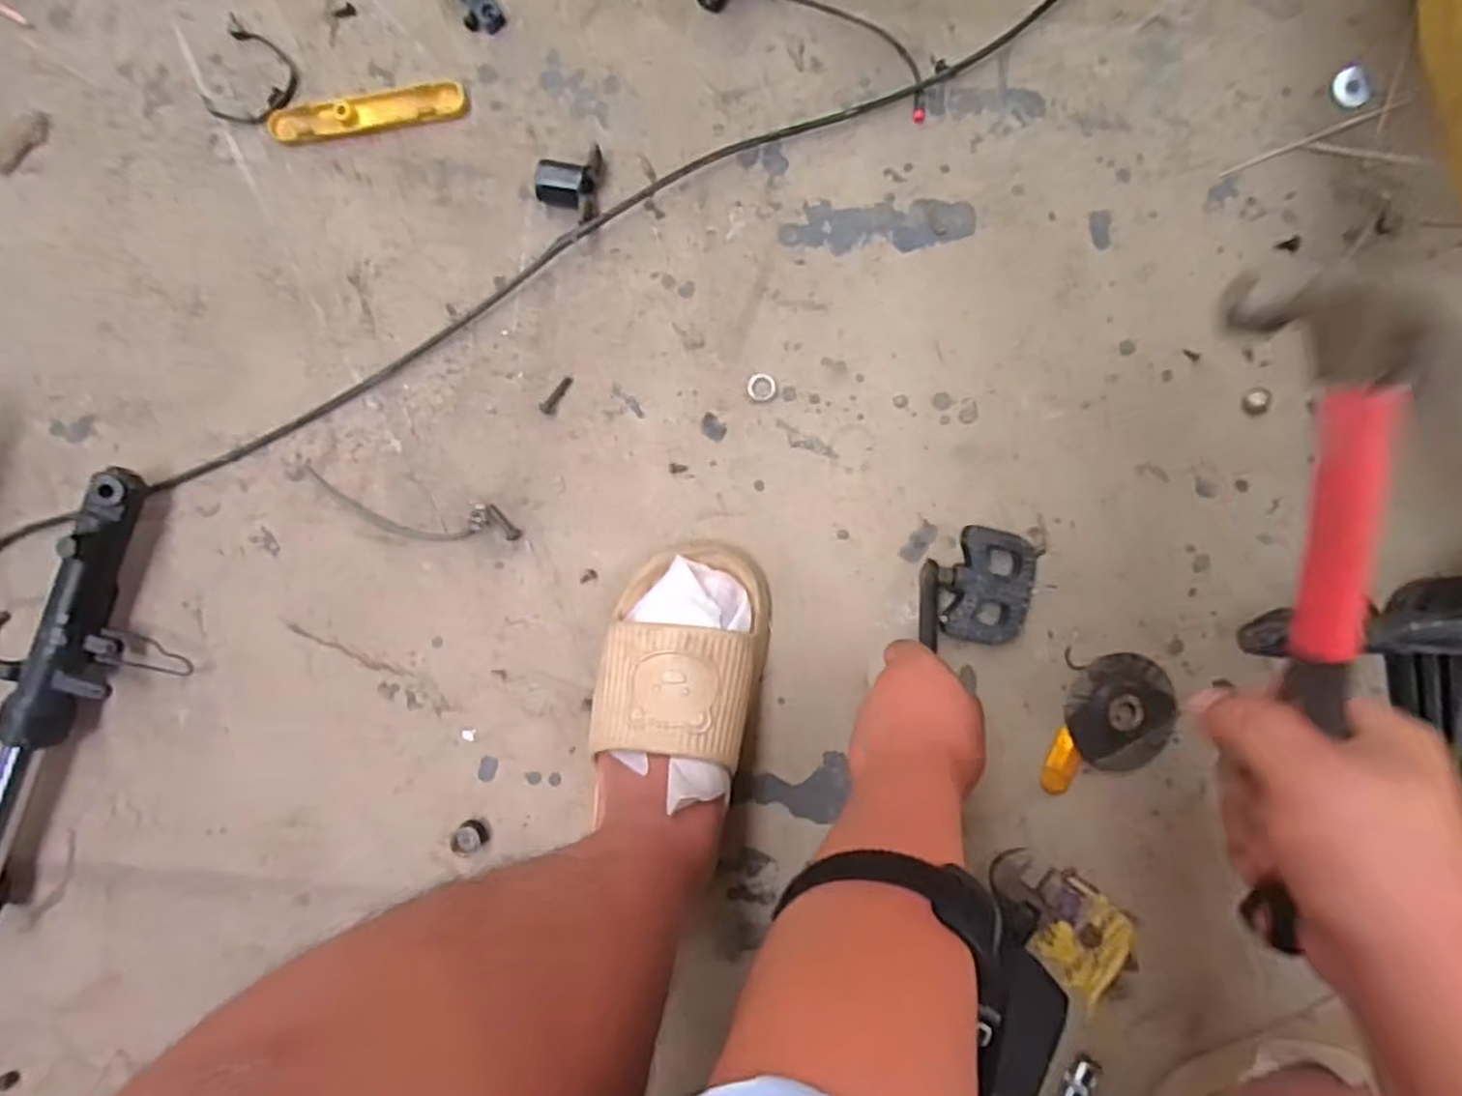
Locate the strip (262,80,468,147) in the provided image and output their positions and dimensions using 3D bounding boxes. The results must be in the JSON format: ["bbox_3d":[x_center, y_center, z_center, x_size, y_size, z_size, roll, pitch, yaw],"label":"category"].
[{"bbox_3d":[-0.279,-0.333,0.580,0.151,0.010,0.029,-10,90,2],"label":"strip"}]

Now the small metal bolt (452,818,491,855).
[{"bbox_3d":[-0.202,0.224,0.583,0.024,0.014,0.025,0,90,2],"label":"small metal bolt"}]

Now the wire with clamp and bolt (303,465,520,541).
[{"bbox_3d":[-0.249,-0.027,0.580,0.170,0.010,0.037,11,91,2],"label":"wire with clamp and bolt"}]

